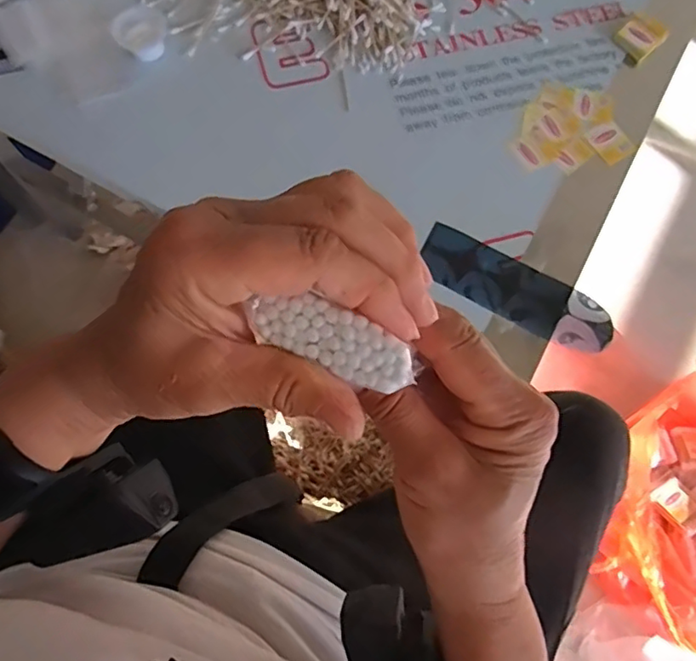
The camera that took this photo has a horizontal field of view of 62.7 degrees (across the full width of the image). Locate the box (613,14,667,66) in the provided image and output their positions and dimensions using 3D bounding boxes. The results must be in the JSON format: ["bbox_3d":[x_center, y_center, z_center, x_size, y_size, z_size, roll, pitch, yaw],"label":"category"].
[{"bbox_3d":[0.322,-0.323,0.630,0.037,0.026,0.041,-40,78,-13],"label":"box"}]

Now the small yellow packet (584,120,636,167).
[{"bbox_3d":[0.275,-0.197,0.599,0.040,0.005,0.043,-33,76,-12],"label":"small yellow packet"}]

